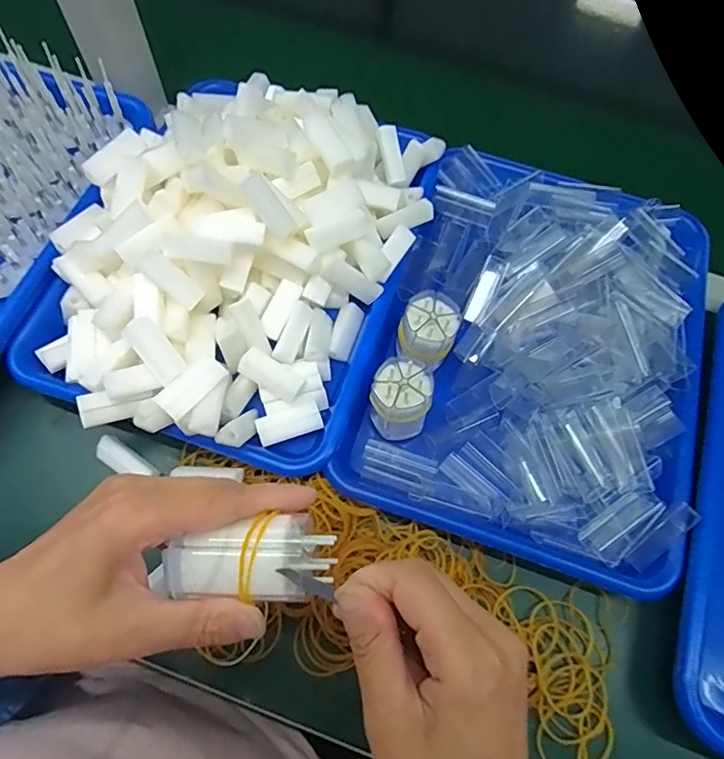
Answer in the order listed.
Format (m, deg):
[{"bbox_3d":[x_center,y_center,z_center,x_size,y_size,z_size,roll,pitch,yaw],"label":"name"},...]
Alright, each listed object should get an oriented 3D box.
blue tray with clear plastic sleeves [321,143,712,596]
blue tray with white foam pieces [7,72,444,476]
[{"bbox_3d":[0.136,-0.032,0.388,0.237,0.057,0.310,19,67,5],"label":"blue tray with clear plastic sleeves"},{"bbox_3d":[-0.092,-0.108,0.377,0.234,0.081,0.300,21,67,6],"label":"blue tray with white foam pieces"}]

